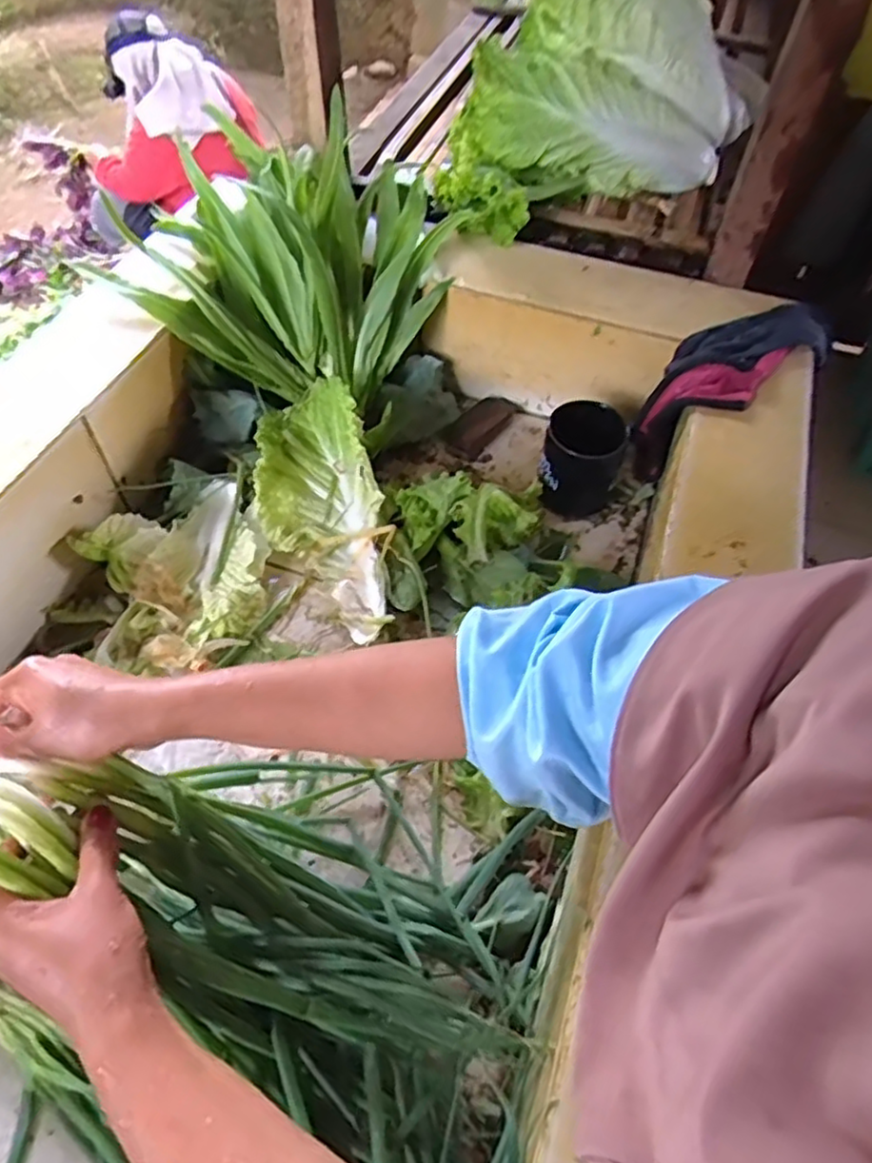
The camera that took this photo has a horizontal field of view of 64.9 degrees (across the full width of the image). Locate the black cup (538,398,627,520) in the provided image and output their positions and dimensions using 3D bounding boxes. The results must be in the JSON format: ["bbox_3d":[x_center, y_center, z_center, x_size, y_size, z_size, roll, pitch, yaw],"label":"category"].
[{"bbox_3d":[0.156,-0.129,0.736,0.082,0.094,0.083,1,55,-2],"label":"black cup"}]

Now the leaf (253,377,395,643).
[{"bbox_3d":[-0.111,-0.069,0.679,0.121,0.072,0.274,-15,73,-13],"label":"leaf"}]

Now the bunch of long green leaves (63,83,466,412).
[{"bbox_3d":[-0.154,-0.338,0.743,0.321,0.174,0.224,9,55,4],"label":"bunch of long green leaves"}]

